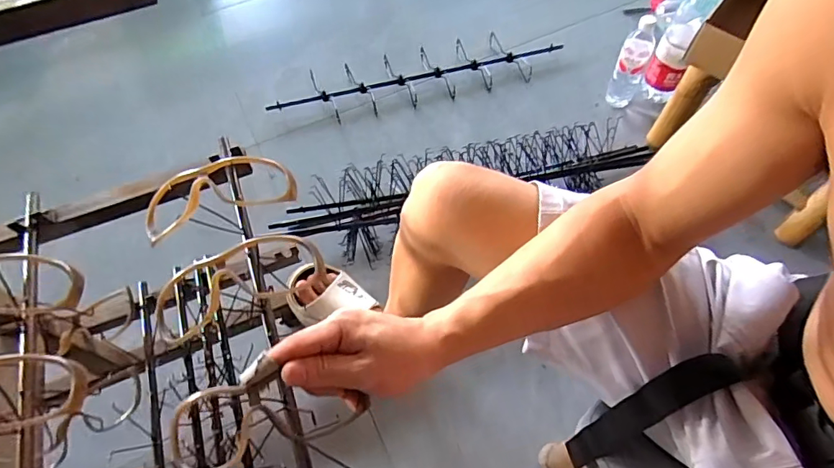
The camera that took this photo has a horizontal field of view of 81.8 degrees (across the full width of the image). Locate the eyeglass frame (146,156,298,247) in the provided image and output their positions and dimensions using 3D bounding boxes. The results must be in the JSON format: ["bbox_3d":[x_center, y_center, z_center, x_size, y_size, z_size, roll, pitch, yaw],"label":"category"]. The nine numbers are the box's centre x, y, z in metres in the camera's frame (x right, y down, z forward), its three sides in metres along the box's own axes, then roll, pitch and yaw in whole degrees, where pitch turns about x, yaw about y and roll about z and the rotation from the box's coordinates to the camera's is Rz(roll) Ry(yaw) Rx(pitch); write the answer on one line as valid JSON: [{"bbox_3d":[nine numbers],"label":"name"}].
[{"bbox_3d":[-0.177,-0.035,0.426,0.137,0.045,0.043,-9,58,-2],"label":"eyeglass frame"}]

